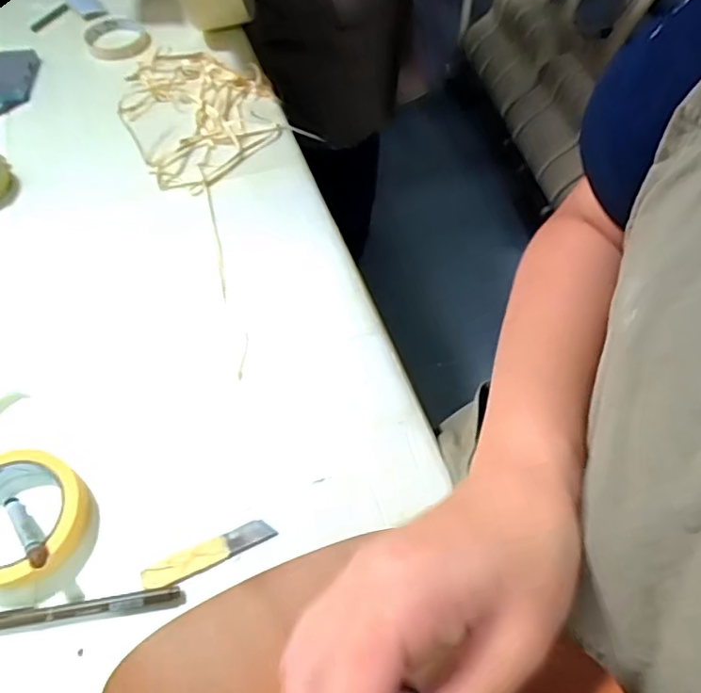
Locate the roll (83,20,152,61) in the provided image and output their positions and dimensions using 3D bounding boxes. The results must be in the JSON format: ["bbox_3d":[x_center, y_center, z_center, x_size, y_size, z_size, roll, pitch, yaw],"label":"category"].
[{"bbox_3d":[-0.327,-0.431,0.781,0.083,0.015,0.096,-25,63,-17],"label":"roll"}]

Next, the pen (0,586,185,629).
[{"bbox_3d":[-0.193,0.189,0.401,0.139,0.008,0.013,-6,59,-6],"label":"pen"}]

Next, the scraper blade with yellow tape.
[{"bbox_3d":[-0.109,0.158,0.424,0.100,0.004,0.020,-21,62,-14],"label":"scraper blade with yellow tape"}]

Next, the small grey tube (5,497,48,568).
[{"bbox_3d":[-0.243,0.138,0.416,0.012,0.017,0.080,-40,44,-23],"label":"small grey tube"}]

